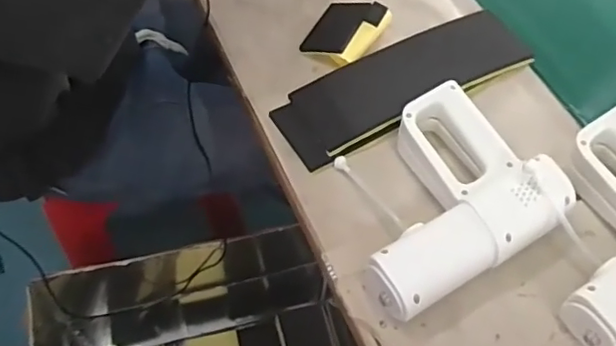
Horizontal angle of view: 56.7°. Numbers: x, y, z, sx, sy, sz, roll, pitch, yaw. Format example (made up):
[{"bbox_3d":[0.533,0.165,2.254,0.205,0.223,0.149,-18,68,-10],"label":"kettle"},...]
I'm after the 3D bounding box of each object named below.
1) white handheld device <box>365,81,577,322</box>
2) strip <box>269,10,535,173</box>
[{"bbox_3d":[0.124,0.021,0.567,0.211,0.067,0.184,-30,63,-19],"label":"white handheld device"},{"bbox_3d":[0.112,-0.109,0.683,0.320,0.015,0.107,-27,62,-18],"label":"strip"}]

